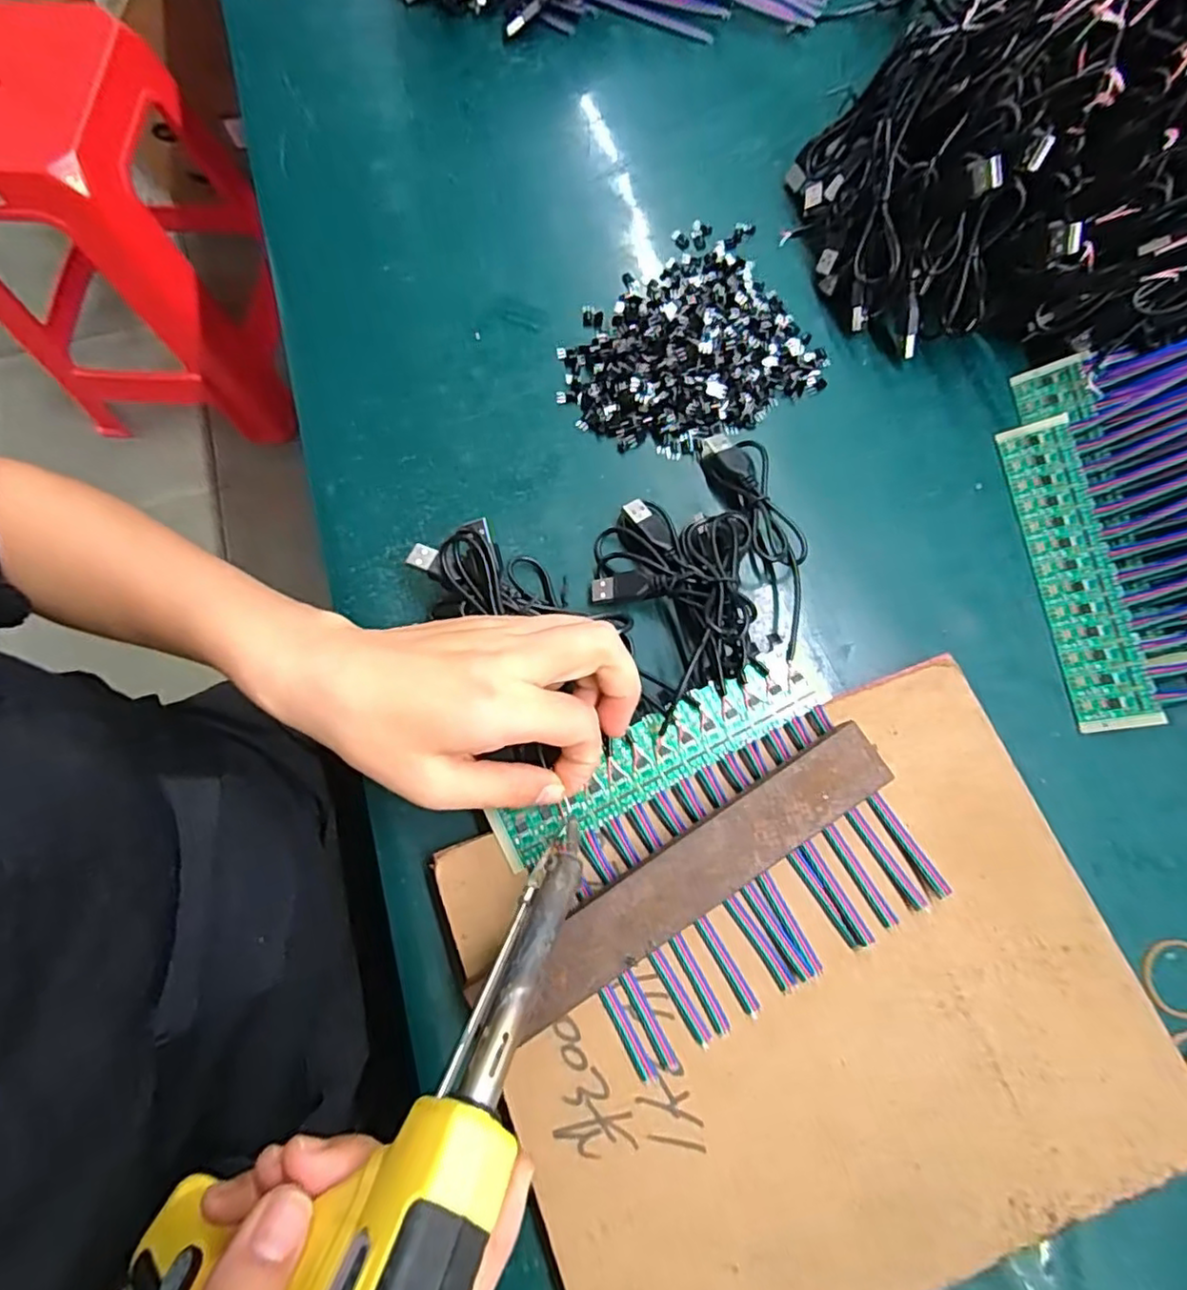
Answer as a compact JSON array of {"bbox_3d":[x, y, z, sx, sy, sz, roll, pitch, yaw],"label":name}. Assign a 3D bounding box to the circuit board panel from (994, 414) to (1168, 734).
[{"bbox_3d":[0.243,-0.039,0.327,0.032,0.004,0.164,-13,73,28],"label":"circuit board panel"}]

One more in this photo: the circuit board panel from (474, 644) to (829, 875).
[{"bbox_3d":[0.032,0.049,0.293,0.164,0.005,0.032,-28,77,-8],"label":"circuit board panel"}]

